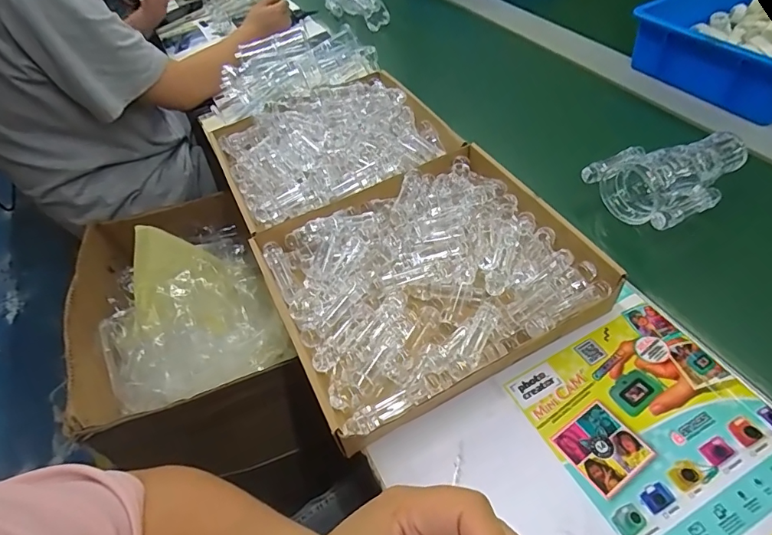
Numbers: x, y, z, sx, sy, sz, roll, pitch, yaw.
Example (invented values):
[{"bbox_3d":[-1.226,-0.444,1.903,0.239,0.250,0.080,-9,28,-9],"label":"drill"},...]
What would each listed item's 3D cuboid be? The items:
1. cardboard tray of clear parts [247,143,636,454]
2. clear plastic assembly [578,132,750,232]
[{"bbox_3d":[0.041,0.001,0.506,0.318,0.054,0.280,-25,51,-12],"label":"cardboard tray of clear parts"},{"bbox_3d":[0.362,-0.119,0.573,0.186,0.051,0.125,-25,53,-15],"label":"clear plastic assembly"}]

